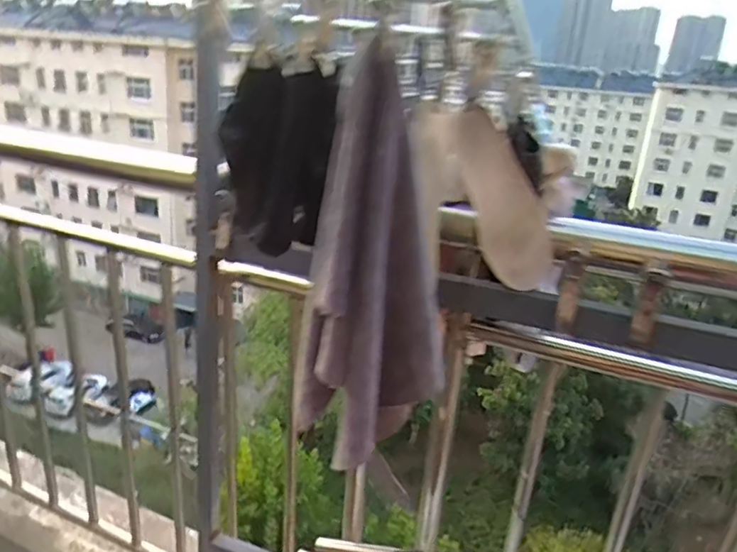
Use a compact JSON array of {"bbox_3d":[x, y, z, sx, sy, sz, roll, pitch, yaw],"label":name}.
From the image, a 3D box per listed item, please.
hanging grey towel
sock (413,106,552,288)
[{"bbox_3d":[0.009,-0.007,0.541,0.108,0.367,0.096,-10,29,-39],"label":"hanging grey towel"},{"bbox_3d":[0.147,-0.104,0.706,0.108,0.247,0.068,-33,17,15],"label":"sock"}]

